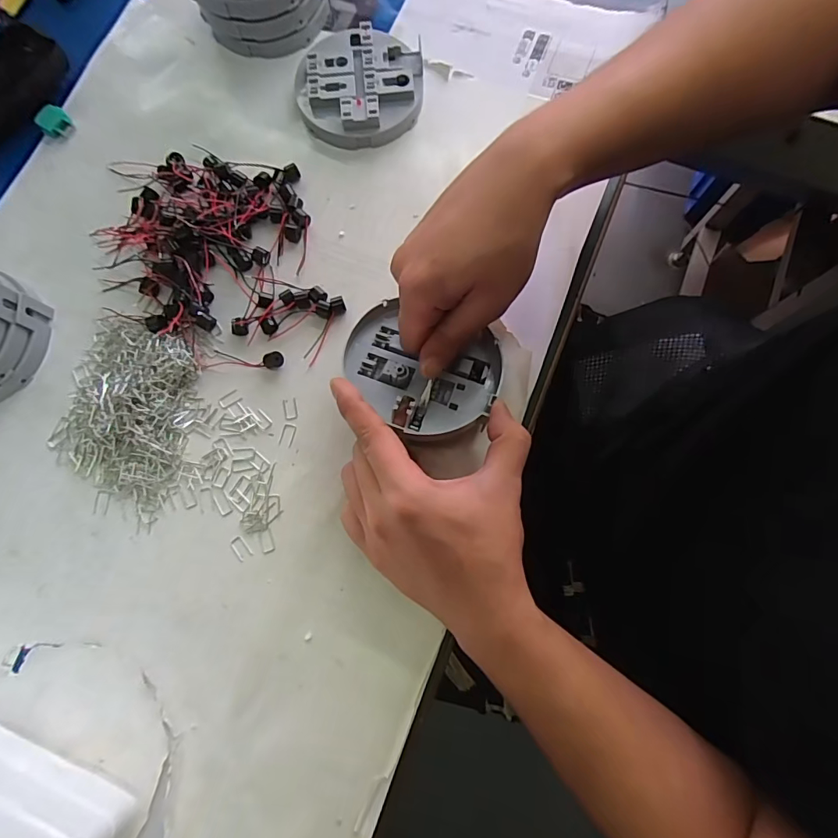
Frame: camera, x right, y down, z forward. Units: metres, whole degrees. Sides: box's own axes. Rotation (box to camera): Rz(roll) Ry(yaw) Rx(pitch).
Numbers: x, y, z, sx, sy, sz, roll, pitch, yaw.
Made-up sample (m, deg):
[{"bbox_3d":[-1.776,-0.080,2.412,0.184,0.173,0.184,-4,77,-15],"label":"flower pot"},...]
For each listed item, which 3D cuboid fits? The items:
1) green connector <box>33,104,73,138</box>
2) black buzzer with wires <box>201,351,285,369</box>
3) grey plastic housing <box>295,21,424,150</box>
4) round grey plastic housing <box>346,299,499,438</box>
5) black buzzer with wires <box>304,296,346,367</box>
[{"bbox_3d":[-0.298,-0.243,0.371,0.022,0.010,0.025,-44,80,-8],"label":"green connector"},{"bbox_3d":[-0.127,-0.044,0.326,0.059,0.008,0.014,2,77,1],"label":"black buzzer with wires"},{"bbox_3d":[-0.049,-0.272,0.369,0.101,0.022,0.103,0,77,1],"label":"grey plastic housing"},{"bbox_3d":[0.000,-0.031,0.296,0.102,0.024,0.087,16,78,5],"label":"round grey plastic housing"},{"bbox_3d":[-0.067,-0.065,0.329,0.012,0.007,0.055,19,78,5],"label":"black buzzer with wires"}]

